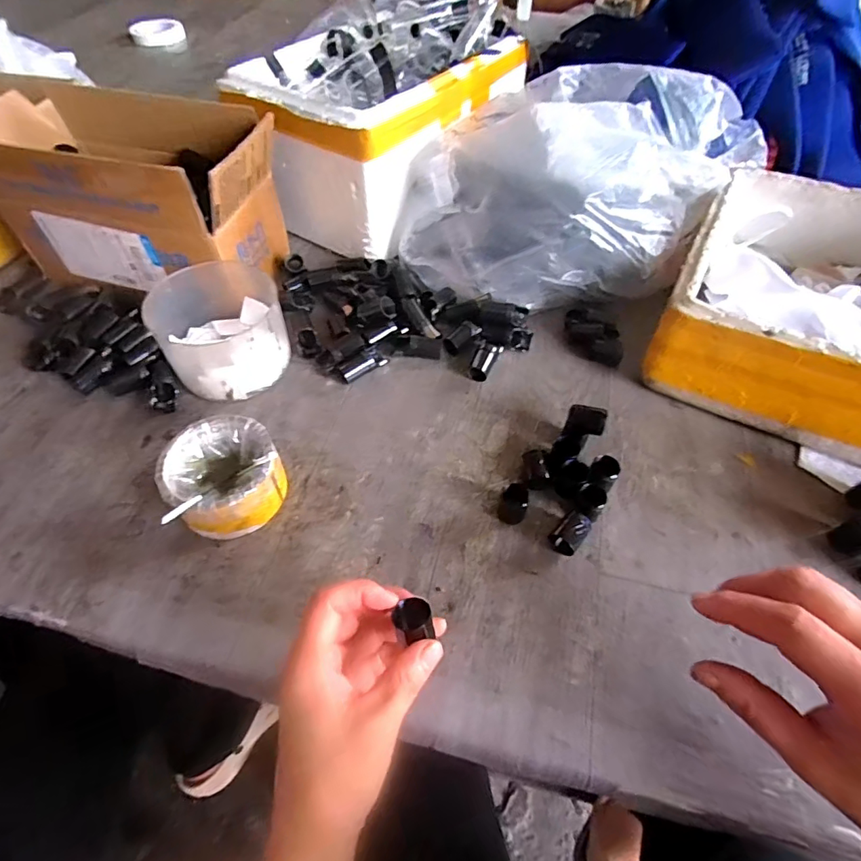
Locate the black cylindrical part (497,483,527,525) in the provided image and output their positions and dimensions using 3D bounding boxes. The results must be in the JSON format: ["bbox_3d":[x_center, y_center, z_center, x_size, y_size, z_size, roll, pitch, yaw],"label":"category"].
[{"bbox_3d":[0.066,0.059,0.398,0.020,0.033,0.020,0,54,0],"label":"black cylindrical part"}]

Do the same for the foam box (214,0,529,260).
[{"bbox_3d":[-0.062,-0.398,0.631,0.227,0.171,0.322,30,59,20],"label":"foam box"}]

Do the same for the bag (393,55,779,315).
[{"bbox_3d":[0.164,-0.280,0.556,0.263,0.174,0.349,37,62,24],"label":"bag"}]

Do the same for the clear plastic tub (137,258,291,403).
[{"bbox_3d":[-0.202,-0.100,0.484,0.111,0.072,0.125,-26,58,-18],"label":"clear plastic tub"}]

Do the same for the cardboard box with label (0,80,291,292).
[{"bbox_3d":[-0.293,-0.238,0.522,0.256,0.147,0.140,15,55,10],"label":"cardboard box with label"}]

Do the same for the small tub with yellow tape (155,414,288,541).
[{"bbox_3d":[-0.164,0.035,0.399,0.084,0.057,0.086,0,54,0],"label":"small tub with yellow tape"}]

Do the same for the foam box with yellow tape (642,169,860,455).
[{"bbox_3d":[0.363,-0.124,0.486,0.236,0.109,0.274,25,57,17],"label":"foam box with yellow tape"}]

